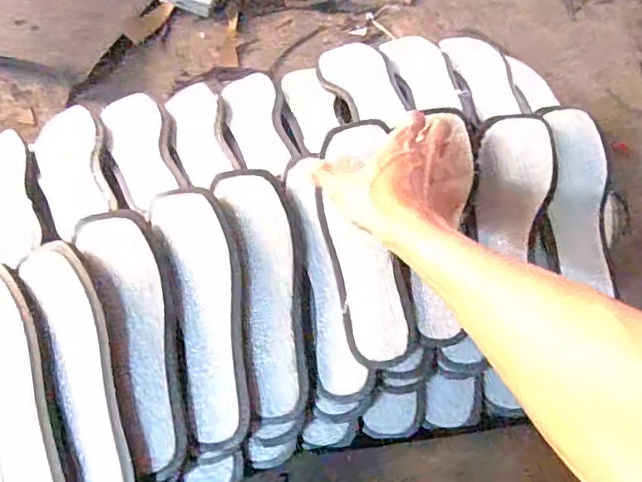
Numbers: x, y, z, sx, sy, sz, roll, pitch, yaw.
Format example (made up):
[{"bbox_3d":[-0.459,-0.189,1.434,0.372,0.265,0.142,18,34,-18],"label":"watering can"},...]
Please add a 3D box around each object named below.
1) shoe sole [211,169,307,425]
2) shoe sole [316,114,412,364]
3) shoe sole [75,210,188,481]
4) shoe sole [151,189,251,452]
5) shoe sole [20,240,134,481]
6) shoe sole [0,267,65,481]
[{"bbox_3d":[-0.051,0.047,0.547,0.071,0.021,0.245,-8,79,-3],"label":"shoe sole"},{"bbox_3d":[0.040,-0.001,0.532,0.067,0.023,0.234,-8,81,-3],"label":"shoe sole"},{"bbox_3d":[-0.167,0.089,0.512,0.067,0.017,0.242,-14,76,-7],"label":"shoe sole"},{"bbox_3d":[-0.107,0.067,0.526,0.069,0.009,0.240,-10,79,-5],"label":"shoe sole"},{"bbox_3d":[-0.210,0.115,0.492,0.065,0.018,0.246,-18,76,-9],"label":"shoe sole"},{"bbox_3d":[-0.275,0.134,0.494,0.071,0.024,0.242,-21,73,-11],"label":"shoe sole"}]

